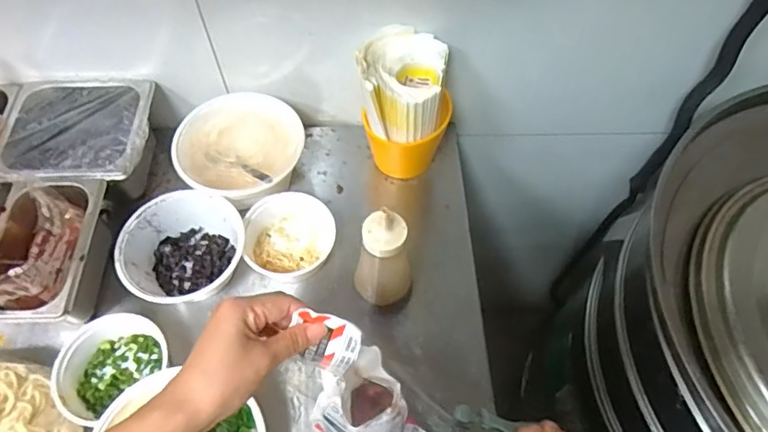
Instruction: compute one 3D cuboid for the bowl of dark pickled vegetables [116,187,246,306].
[{"bbox_3d":[-0.238,0.044,0.639,0.137,0.066,0.136,0,60,-1],"label":"bowl of dark pickled vegetables"}]

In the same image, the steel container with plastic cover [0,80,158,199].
[{"bbox_3d":[-0.389,-0.093,0.683,0.182,0.091,0.182,0,60,-1],"label":"steel container with plastic cover"}]

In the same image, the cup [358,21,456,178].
[{"bbox_3d":[0.025,-0.138,0.676,0.103,0.166,0.107,0,60,-1],"label":"cup"}]

